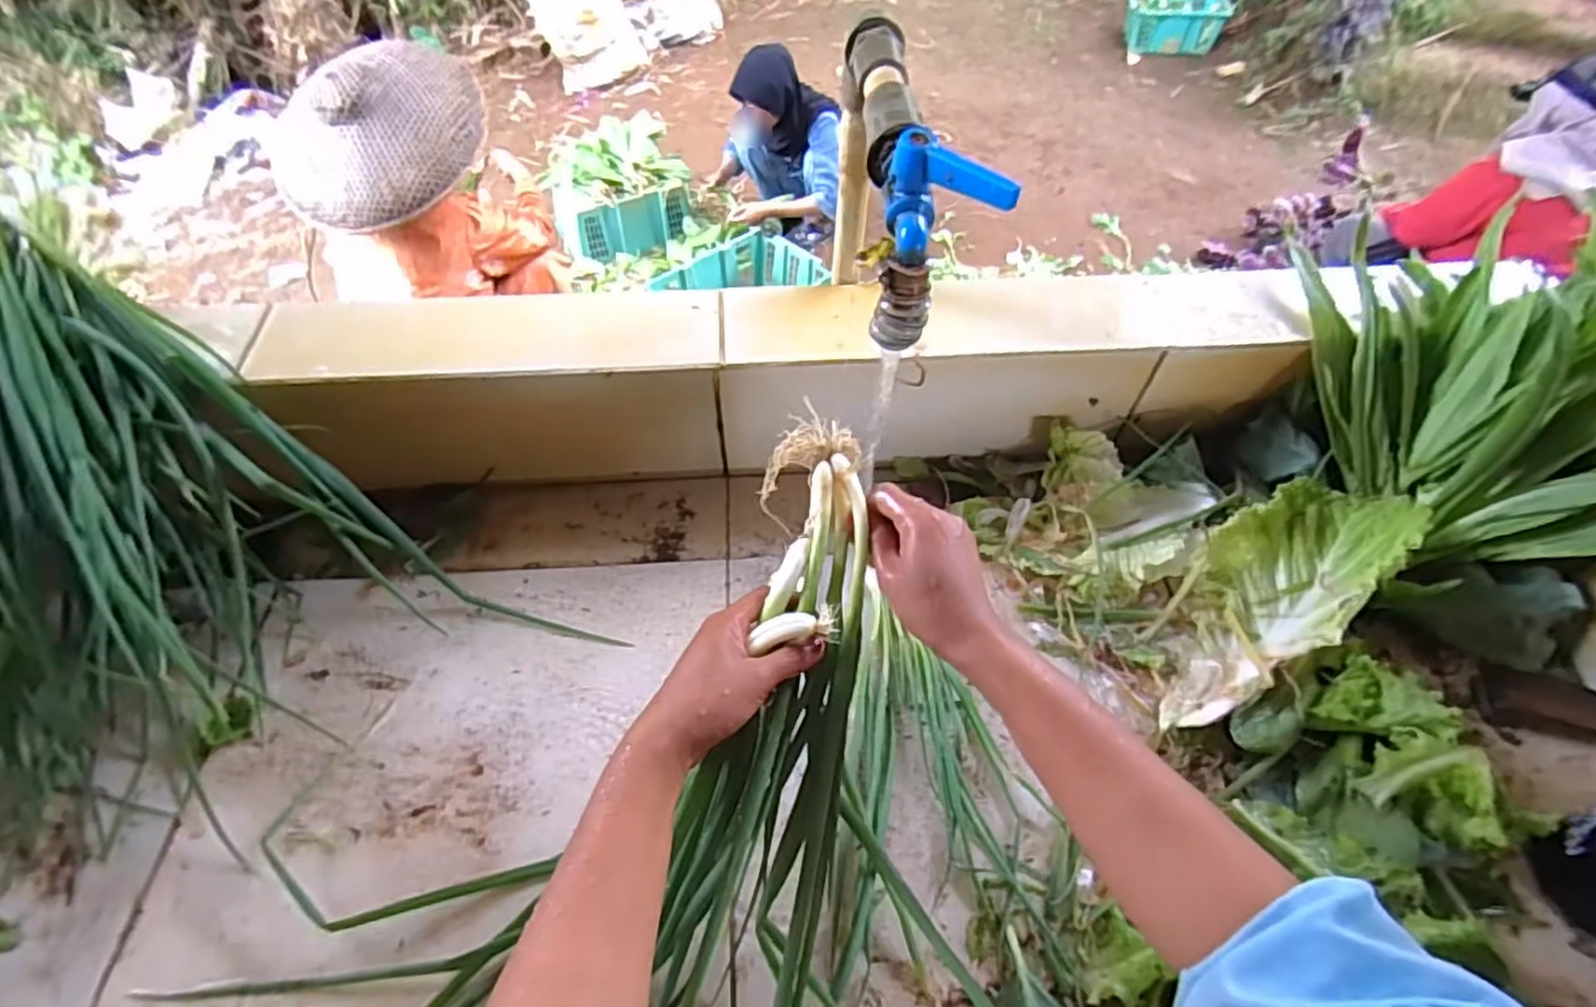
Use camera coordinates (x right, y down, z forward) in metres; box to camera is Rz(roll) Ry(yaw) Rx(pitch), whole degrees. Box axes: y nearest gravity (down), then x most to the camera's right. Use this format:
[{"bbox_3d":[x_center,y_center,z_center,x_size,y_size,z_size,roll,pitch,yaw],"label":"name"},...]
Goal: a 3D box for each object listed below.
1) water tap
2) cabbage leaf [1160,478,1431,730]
[{"bbox_3d":[0.064,-0.212,0.442,0.053,0.099,0.242,-3,53,-4],"label":"water tap"},{"bbox_3d":[0.389,0.079,0.595,0.117,0.076,0.275,40,79,25],"label":"cabbage leaf"}]

